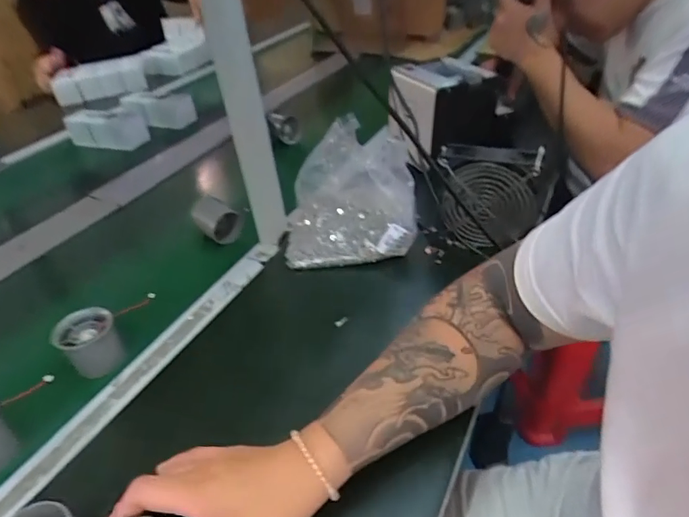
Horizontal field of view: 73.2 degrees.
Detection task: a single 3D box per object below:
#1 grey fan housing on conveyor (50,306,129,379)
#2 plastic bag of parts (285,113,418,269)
[{"bbox_3d":[-0.267,0.089,0.492,0.055,0.050,0.055,-4,39,3],"label":"grey fan housing on conveyor"},{"bbox_3d":[0.003,-0.091,0.627,0.167,0.128,0.165,-6,39,0],"label":"plastic bag of parts"}]

